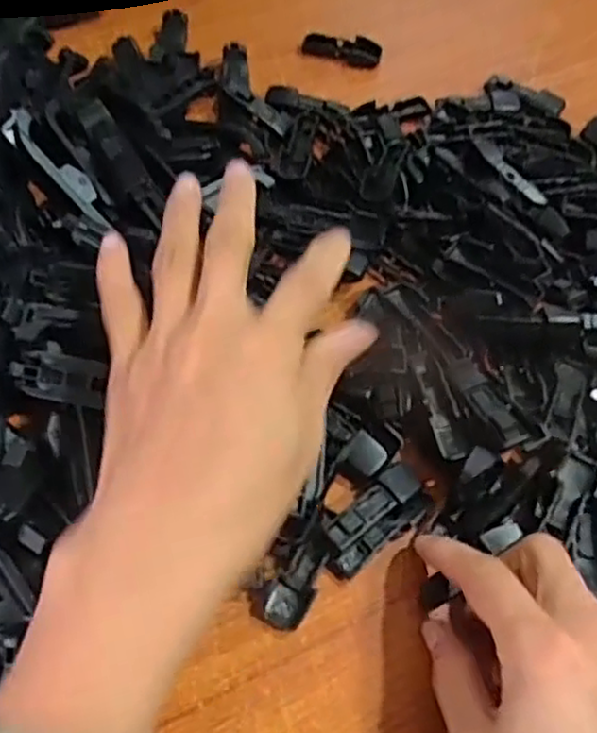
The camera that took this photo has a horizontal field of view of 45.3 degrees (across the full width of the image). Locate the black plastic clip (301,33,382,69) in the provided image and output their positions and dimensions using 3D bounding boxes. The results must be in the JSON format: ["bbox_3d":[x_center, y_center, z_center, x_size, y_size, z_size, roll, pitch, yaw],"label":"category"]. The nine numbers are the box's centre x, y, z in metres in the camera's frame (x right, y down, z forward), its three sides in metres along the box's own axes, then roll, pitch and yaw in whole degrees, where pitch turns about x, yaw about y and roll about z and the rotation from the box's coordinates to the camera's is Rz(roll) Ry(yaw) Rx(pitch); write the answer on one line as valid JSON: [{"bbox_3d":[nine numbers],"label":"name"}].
[{"bbox_3d":[0.029,-0.208,0.468,0.051,0.005,0.022,6,59,0],"label":"black plastic clip"}]

